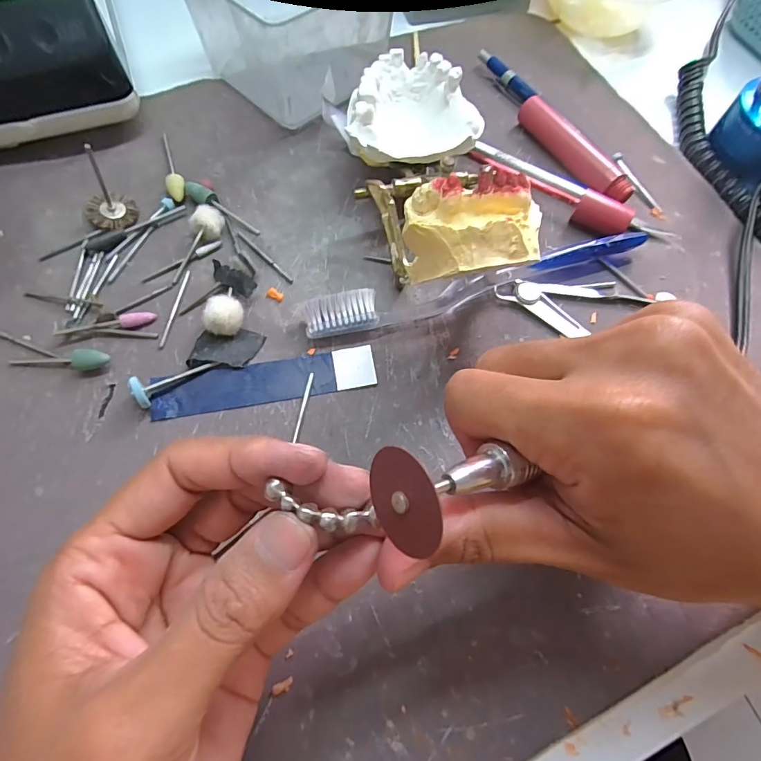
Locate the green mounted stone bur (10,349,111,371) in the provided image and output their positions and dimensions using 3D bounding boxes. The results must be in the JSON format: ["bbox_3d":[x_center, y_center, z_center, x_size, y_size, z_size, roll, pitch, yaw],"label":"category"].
[{"bbox_3d":[-0.149,-0.008,0.208,0.045,0.009,0.008,-4,67,8],"label":"green mounted stone bur"}]

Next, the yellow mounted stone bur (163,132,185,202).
[{"bbox_3d":[-0.118,-0.121,0.253,0.009,0.006,0.047,-17,70,-10],"label":"yellow mounted stone bur"}]

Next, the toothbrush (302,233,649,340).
[{"bbox_3d":[0.053,-0.049,0.232,0.184,0.015,0.017,-14,69,-9],"label":"toothbrush"}]

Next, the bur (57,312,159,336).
[{"bbox_3d":[-0.132,-0.027,0.216,0.043,0.007,0.007,-12,69,-8],"label":"bur"}]

